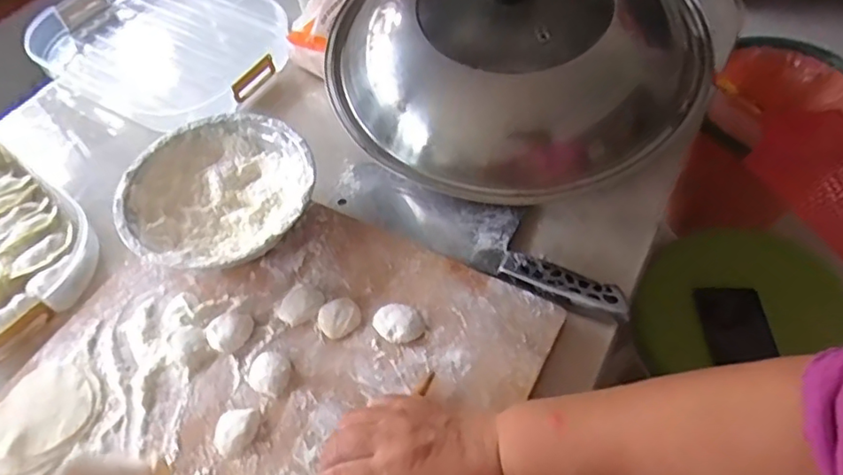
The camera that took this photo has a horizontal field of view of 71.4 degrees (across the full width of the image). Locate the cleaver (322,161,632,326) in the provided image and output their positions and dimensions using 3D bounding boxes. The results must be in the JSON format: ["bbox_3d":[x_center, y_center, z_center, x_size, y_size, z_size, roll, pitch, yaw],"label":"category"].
[{"bbox_3d":[0.048,-0.011,0.532,0.285,0.022,0.080,23,60,18],"label":"cleaver"}]

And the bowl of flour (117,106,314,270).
[{"bbox_3d":[-0.173,-0.030,0.517,0.161,0.053,0.160,-2,55,3],"label":"bowl of flour"}]

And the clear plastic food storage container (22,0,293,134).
[{"bbox_3d":[-0.308,-0.243,0.720,0.316,0.052,0.237,22,60,18],"label":"clear plastic food storage container"}]

